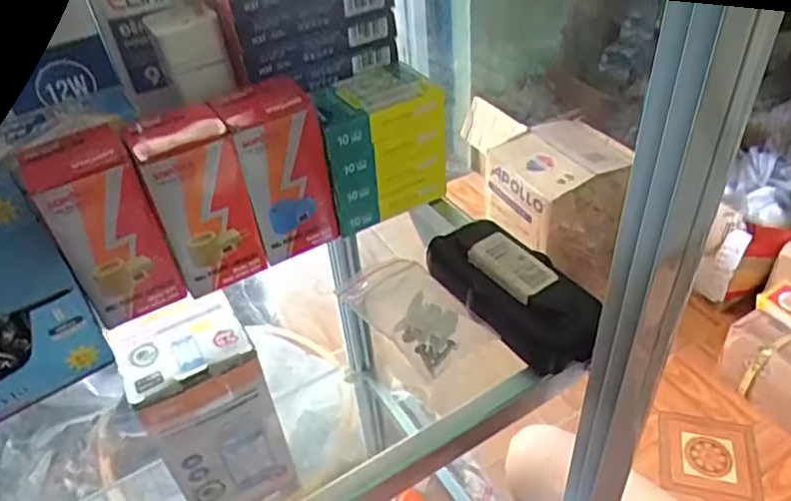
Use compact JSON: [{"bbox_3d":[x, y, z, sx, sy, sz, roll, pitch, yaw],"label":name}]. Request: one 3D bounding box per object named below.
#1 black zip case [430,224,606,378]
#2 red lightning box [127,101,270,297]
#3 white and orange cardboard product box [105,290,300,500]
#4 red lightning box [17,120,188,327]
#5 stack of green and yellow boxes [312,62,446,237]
[{"bbox_3d":[0.063,0.020,0.349,0.049,0.040,0.100,-28,46,-24],"label":"black zip case"},{"bbox_3d":[-0.112,-0.029,0.359,0.049,0.096,0.037,-24,45,-20],"label":"red lightning box"},{"bbox_3d":[-0.180,0.157,0.613,0.105,0.223,0.094,-26,46,-23],"label":"white and orange cardboard product box"},{"bbox_3d":[-0.157,-0.015,0.345,0.048,0.103,0.042,-23,44,-20],"label":"red lightning box"},{"bbox_3d":[-0.012,-0.066,0.404,0.077,0.083,0.048,-19,43,-15],"label":"stack of green and yellow boxes"}]

